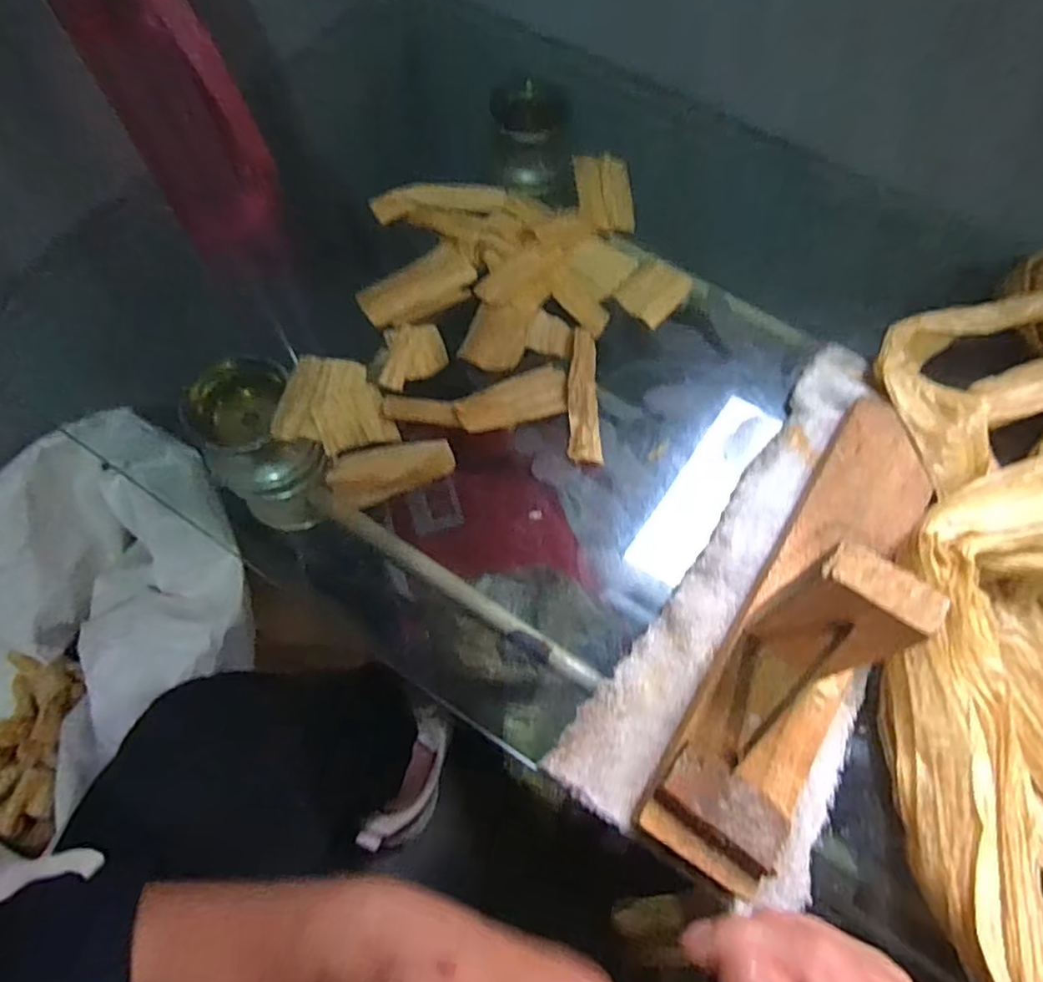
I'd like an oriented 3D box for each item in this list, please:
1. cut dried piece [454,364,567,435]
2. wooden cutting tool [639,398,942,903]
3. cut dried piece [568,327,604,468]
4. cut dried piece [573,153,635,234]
[{"bbox_3d":[-0.005,-0.058,0.393,0.070,0.010,0.036,-16,69,-8],"label":"cut dried piece"},{"bbox_3d":[0.154,0.049,0.292,0.063,0.116,0.272,31,70,10],"label":"wooden cutting tool"},{"bbox_3d":[0.039,-0.061,0.399,0.021,0.012,0.091,0,68,-2],"label":"cut dried piece"},{"bbox_3d":[0.062,-0.222,0.470,0.041,0.010,0.071,-1,68,-2],"label":"cut dried piece"}]

